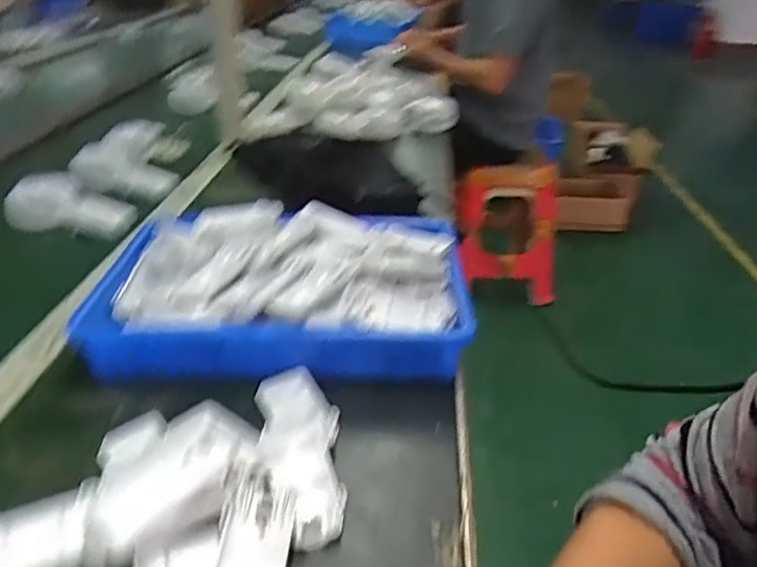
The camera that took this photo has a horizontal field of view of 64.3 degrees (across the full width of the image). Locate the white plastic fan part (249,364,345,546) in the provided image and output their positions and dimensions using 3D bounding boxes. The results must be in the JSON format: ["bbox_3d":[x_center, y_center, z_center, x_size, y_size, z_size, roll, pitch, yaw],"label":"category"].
[{"bbox_3d":[-0.065,0.132,0.483,0.064,0.032,0.168,-2,30,-8],"label":"white plastic fan part"}]

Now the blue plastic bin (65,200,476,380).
[{"bbox_3d":[-0.097,-0.010,0.634,0.355,0.071,0.242,3,29,-1],"label":"blue plastic bin"}]

